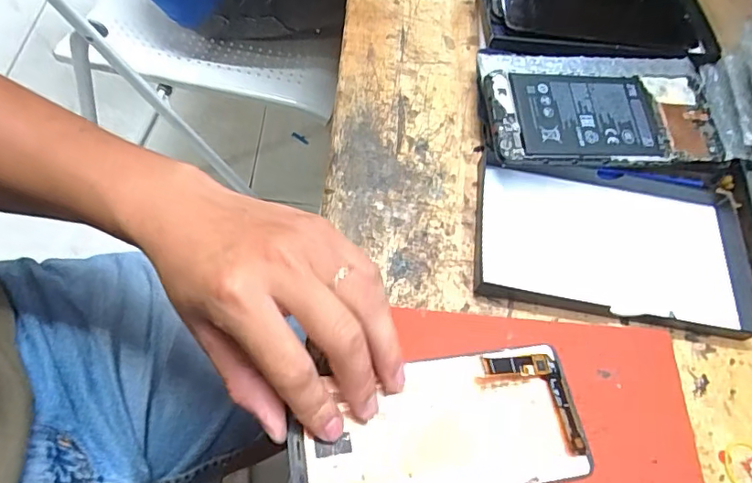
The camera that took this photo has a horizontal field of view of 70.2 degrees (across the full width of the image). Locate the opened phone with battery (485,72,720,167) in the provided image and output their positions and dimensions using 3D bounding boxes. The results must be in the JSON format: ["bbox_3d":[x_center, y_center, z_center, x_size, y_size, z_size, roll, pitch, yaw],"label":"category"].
[{"bbox_3d":[0.151,-0.083,0.360,0.152,0.009,0.066,0,73,-7],"label":"opened phone with battery"}]

